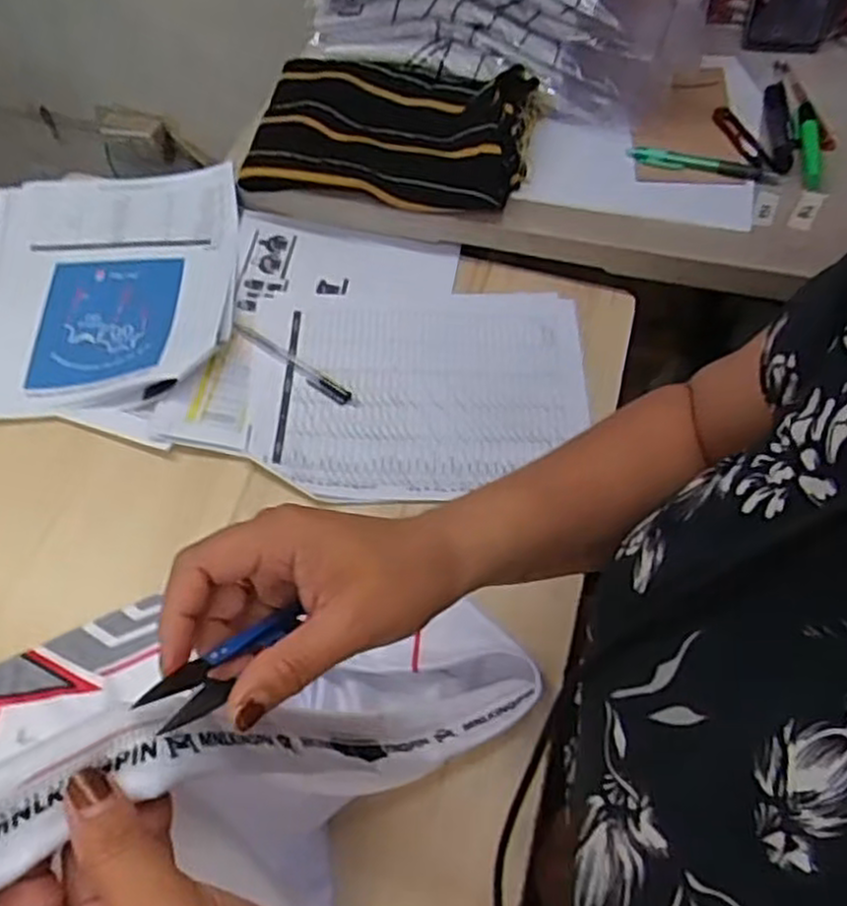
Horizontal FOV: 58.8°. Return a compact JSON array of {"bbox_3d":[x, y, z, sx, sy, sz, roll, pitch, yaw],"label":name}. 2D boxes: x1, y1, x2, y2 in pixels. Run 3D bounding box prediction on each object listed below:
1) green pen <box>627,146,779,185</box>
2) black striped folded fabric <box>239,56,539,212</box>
[{"bbox_3d":[0.268,-0.277,0.724,0.140,0.011,0.020,13,57,11],"label":"green pen"},{"bbox_3d":[-0.029,-0.322,0.730,0.267,0.057,0.179,7,56,8],"label":"black striped folded fabric"}]

